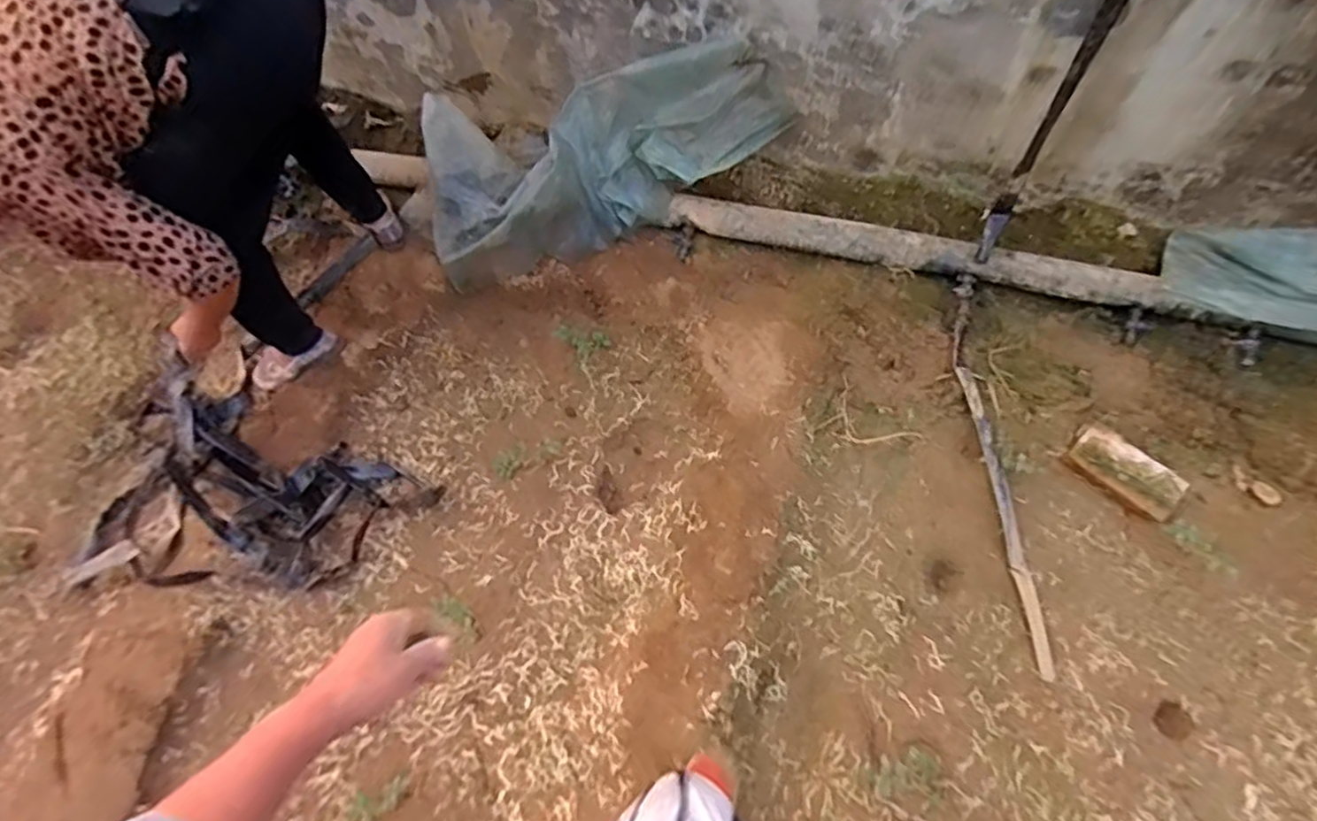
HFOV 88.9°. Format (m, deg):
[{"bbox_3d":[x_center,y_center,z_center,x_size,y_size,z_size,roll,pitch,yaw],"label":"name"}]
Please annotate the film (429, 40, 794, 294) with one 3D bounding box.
[{"bbox_3d":[-0.137,-0.643,1.712,0.908,0.353,0.336,-11,63,-2],"label":"film"}]

